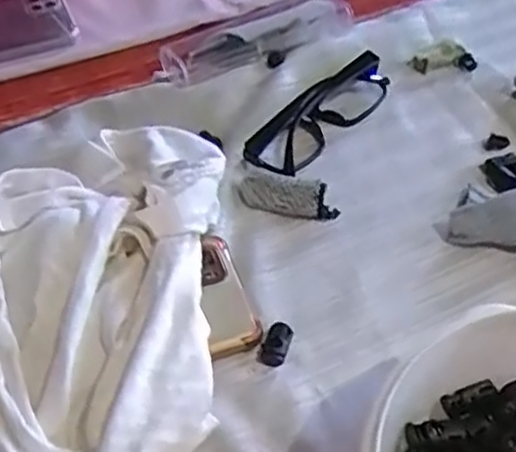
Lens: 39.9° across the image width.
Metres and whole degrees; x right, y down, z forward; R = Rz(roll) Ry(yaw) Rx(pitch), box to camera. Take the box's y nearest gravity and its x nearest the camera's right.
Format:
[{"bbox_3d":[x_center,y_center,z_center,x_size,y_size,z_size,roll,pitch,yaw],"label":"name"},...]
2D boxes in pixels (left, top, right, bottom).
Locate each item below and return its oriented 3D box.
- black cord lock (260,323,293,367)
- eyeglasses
[{"bbox_3d":[0.010,0.065,0.390,0.014,0.009,0.026,10,49,13],"label":"black cord lock"},{"bbox_3d":[0.048,-0.084,0.505,0.036,0.023,0.132,31,57,28],"label":"eyeglasses"}]

